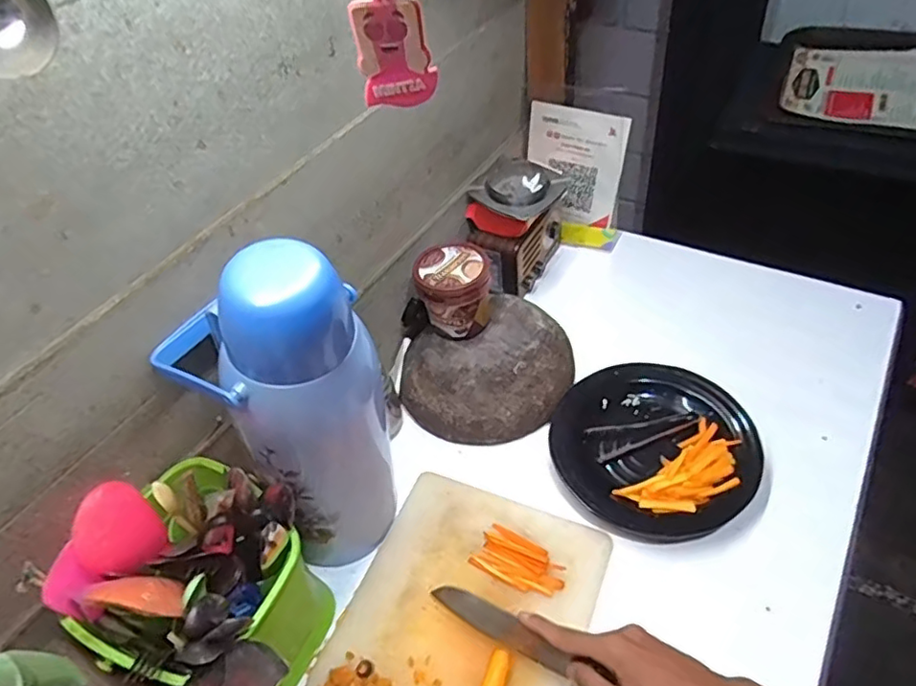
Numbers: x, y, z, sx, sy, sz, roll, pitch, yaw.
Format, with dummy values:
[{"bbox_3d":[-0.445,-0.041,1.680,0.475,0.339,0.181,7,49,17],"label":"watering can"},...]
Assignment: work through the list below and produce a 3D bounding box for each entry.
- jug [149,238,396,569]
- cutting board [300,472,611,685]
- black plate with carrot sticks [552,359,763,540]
[{"bbox_3d":[-0.129,0.070,0.543,0.141,0.380,0.103,-25,49,-15],"label":"jug"},{"bbox_3d":[-0.012,0.300,0.579,0.234,0.021,0.349,14,52,20],"label":"cutting board"},{"bbox_3d":[0.222,0.113,0.693,0.215,0.039,0.216,-2,51,2],"label":"black plate with carrot sticks"}]

